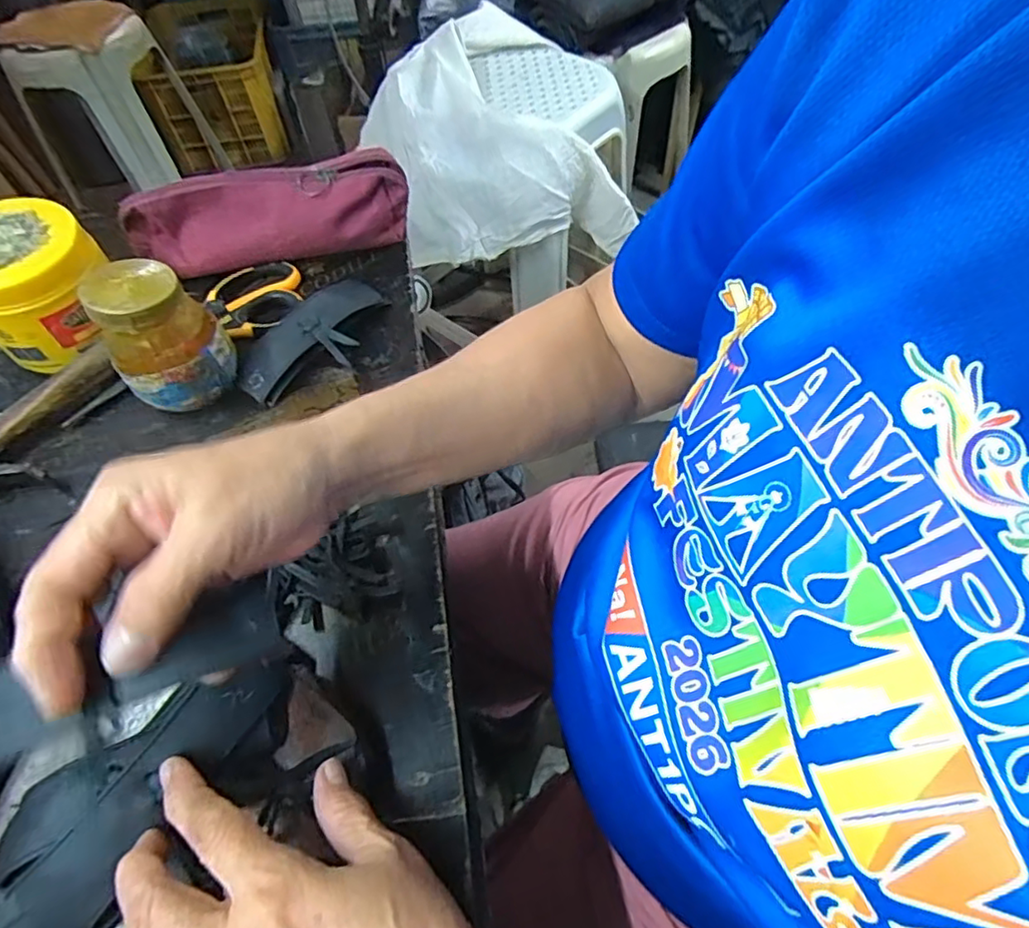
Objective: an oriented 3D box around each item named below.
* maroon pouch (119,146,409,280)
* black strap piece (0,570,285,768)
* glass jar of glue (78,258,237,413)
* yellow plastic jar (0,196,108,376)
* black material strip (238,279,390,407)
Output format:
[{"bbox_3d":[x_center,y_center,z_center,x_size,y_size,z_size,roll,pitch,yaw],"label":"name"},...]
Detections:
[{"bbox_3d":[-0.206,-0.206,0.505,0.229,0.062,0.049,-13,57,-6],"label":"maroon pouch"},{"bbox_3d":[-0.150,0.078,0.230,0.111,0.018,0.035,-21,58,-17],"label":"black strap piece"},{"bbox_3d":[-0.236,-0.086,0.404,0.068,0.089,0.060,-35,62,-19],"label":"glass jar of glue"},{"bbox_3d":[-0.346,-0.131,0.439,0.093,0.078,0.090,-1,57,1],"label":"yellow plastic jar"},{"bbox_3d":[-0.148,-0.096,0.460,0.061,0.032,0.131,32,63,21],"label":"black material strip"}]

